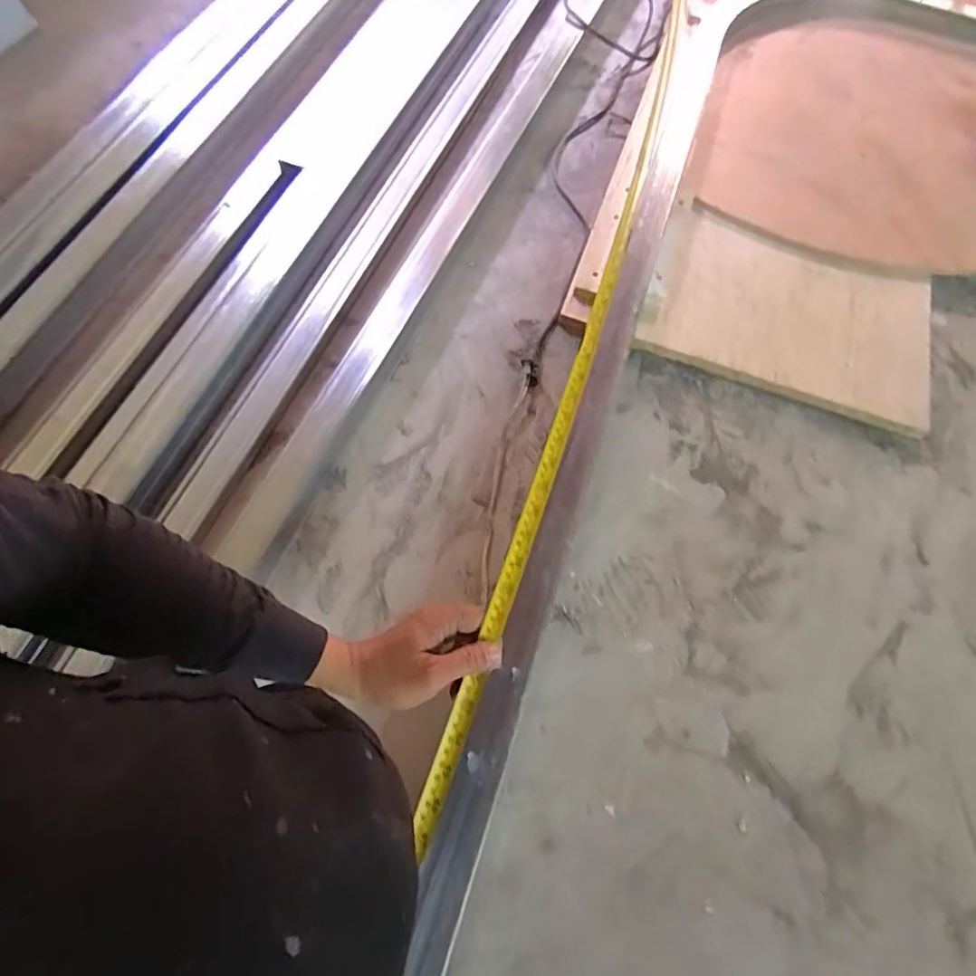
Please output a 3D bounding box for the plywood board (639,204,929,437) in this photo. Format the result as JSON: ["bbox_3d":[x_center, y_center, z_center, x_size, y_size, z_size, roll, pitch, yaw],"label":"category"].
[{"bbox_3d":[0.459,-0.267,0.826,0.421,0.027,0.277,21,66,4],"label":"plywood board"}]

